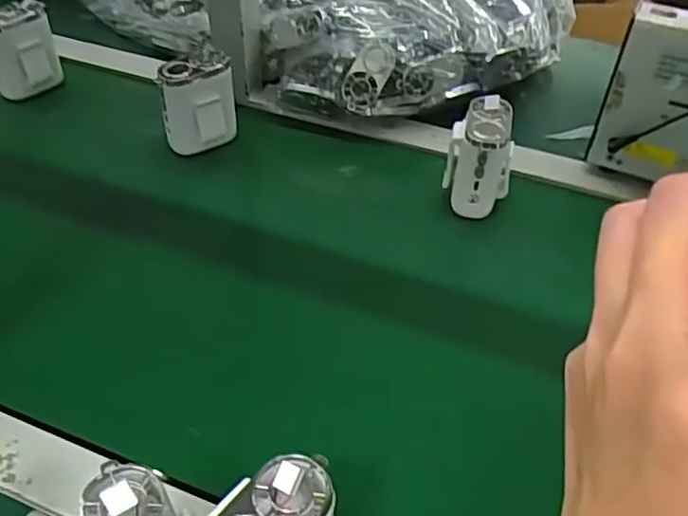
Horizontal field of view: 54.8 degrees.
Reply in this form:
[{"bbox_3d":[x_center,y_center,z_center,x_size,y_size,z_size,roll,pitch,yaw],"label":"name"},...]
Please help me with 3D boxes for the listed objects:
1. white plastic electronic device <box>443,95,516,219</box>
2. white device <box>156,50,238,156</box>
[{"bbox_3d":[0.118,-0.086,0.576,0.055,0.088,0.053,10,44,9],"label":"white plastic electronic device"},{"bbox_3d":[-0.135,-0.146,0.623,0.067,0.081,0.043,-7,44,-9],"label":"white device"}]

